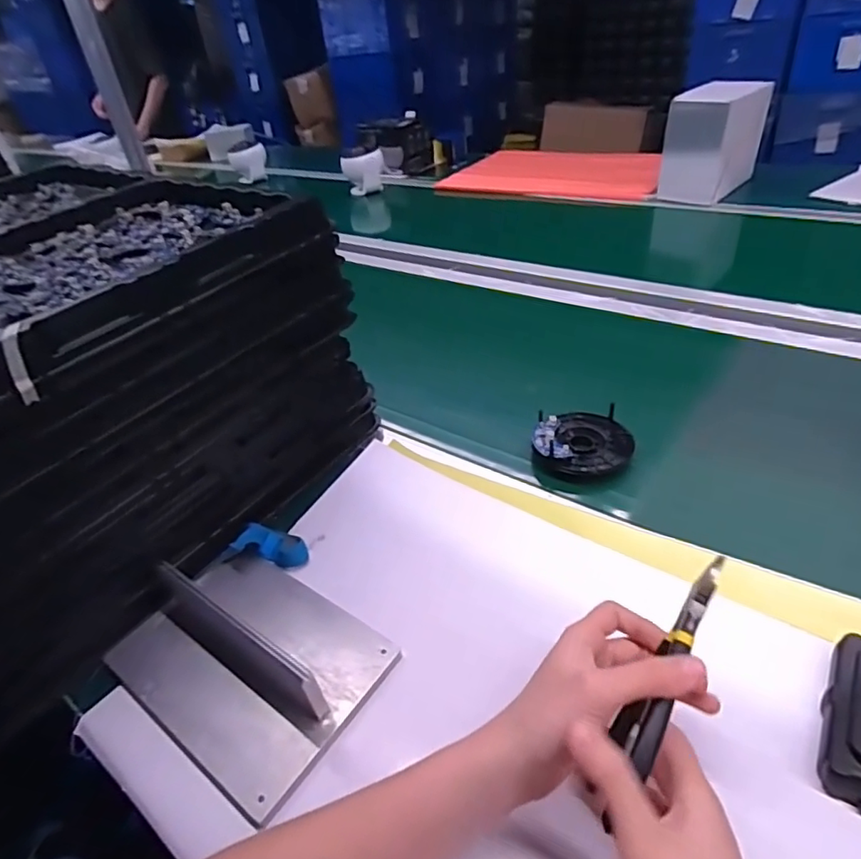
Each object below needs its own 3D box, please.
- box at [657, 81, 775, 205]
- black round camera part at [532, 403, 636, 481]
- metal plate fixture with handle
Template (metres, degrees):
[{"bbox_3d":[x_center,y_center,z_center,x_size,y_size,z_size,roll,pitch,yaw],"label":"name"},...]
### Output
[{"bbox_3d":[0.603,-0.609,1.191,0.216,0.196,0.111,-32,44,-30],"label":"box"},{"bbox_3d":[0.163,0.013,0.598,0.098,0.028,0.105,-4,38,3],"label":"black round camera part"},{"bbox_3d":[-0.144,0.163,0.429,0.201,0.050,0.143,21,45,31],"label":"metal plate fixture with handle"}]

